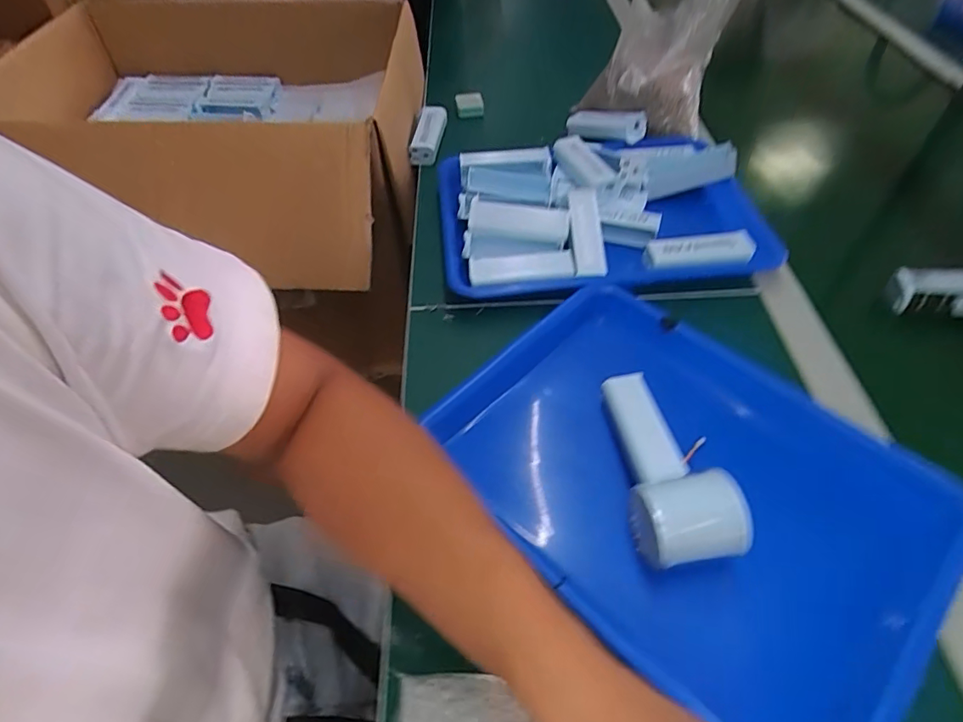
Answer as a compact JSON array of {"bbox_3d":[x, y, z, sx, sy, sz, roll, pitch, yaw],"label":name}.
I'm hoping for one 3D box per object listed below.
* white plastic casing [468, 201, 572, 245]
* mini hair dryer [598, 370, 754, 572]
[{"bbox_3d":[0.036,-0.138,0.535,0.102,0.015,0.036,9,81,15],"label":"white plastic casing"},{"bbox_3d":[0.131,0.071,0.383,0.065,0.040,0.141,-7,38,-1],"label":"mini hair dryer"}]

